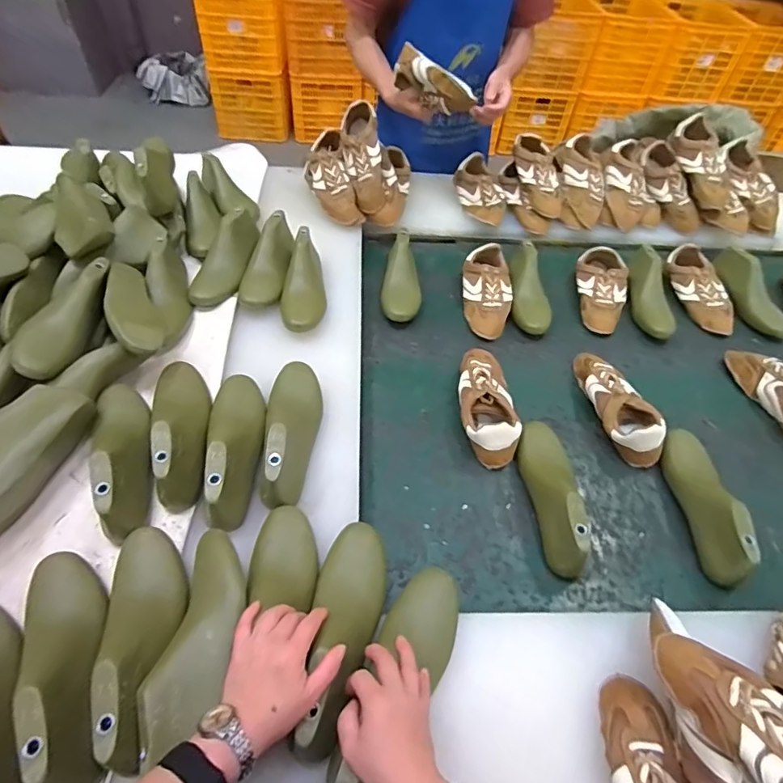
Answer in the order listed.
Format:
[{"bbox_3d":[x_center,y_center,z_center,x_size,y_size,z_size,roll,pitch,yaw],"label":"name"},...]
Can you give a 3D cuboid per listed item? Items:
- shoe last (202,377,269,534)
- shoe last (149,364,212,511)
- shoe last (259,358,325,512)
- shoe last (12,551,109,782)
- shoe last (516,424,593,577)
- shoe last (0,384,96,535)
[{"bbox_3d":[-0.215,0.066,0.675,0.070,0.079,0.246,-6,53,-8],"label":"shoe last"},{"bbox_3d":[-0.300,0.038,0.691,0.078,0.083,0.241,-13,55,-13],"label":"shoe last"},{"bbox_3d":[-0.145,0.045,0.699,0.077,0.082,0.251,0,53,-3],"label":"shoe last"},{"bbox_3d":[-0.342,0.270,0.502,0.076,0.069,0.244,-21,57,-18],"label":"shoe last"},{"bbox_3d":[0.243,0.144,0.722,0.069,0.087,0.240,-4,53,-6],"label":"shoe last"},{"bbox_3d":[-0.503,0.098,0.628,0.095,0.070,0.236,17,54,9],"label":"shoe last"}]

